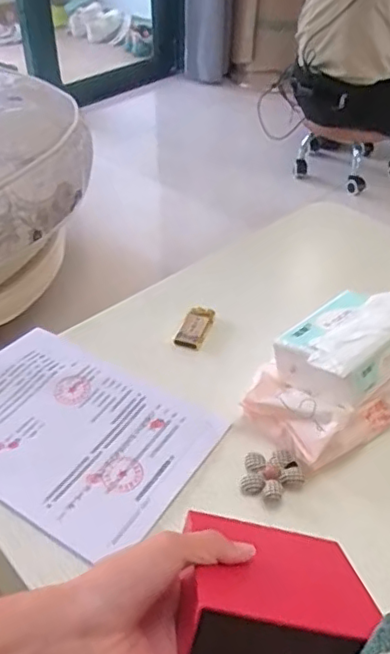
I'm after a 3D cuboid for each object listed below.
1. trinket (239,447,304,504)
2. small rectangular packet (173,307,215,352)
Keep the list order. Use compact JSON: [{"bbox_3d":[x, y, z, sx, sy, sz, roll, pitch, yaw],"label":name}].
[{"bbox_3d":[0.079,0.147,0.596,0.059,0.010,0.061,0,41,0],"label":"trinket"},{"bbox_3d":[0.001,0.000,0.773,0.035,0.015,0.074,17,43,18],"label":"small rectangular packet"}]

